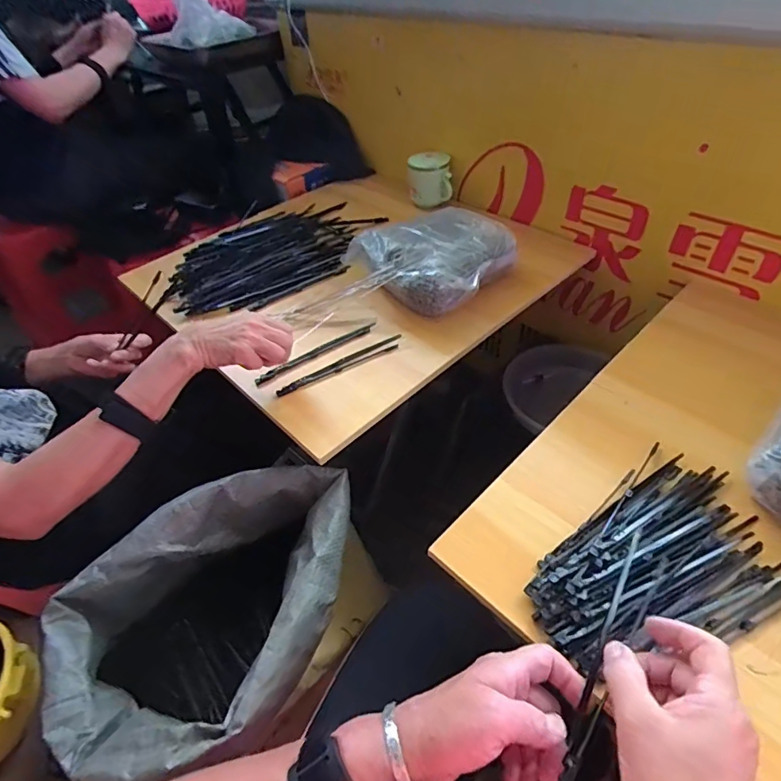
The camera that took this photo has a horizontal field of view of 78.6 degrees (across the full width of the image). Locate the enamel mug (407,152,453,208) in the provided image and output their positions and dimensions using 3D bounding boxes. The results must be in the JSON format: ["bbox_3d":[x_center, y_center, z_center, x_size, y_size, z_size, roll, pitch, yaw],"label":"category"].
[{"bbox_3d":[0.078,-0.419,0.943,0.085,0.089,0.078,0,46,6],"label":"enamel mug"}]

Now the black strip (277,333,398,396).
[{"bbox_3d":[-0.067,-0.035,0.643,0.183,0.007,0.019,-25,49,-18],"label":"black strip"}]

